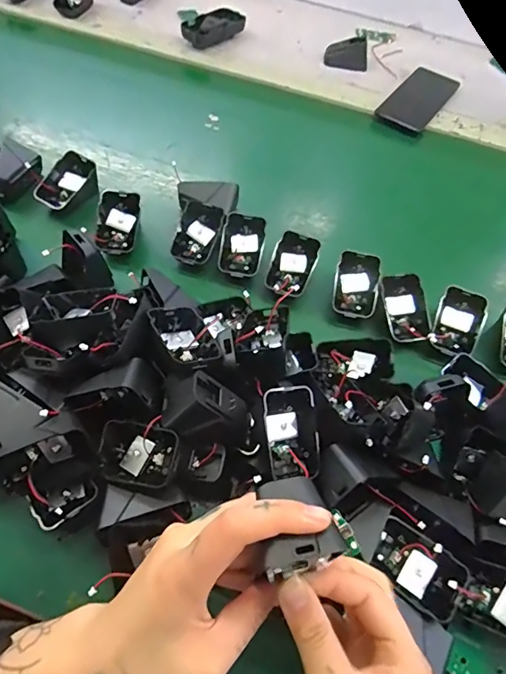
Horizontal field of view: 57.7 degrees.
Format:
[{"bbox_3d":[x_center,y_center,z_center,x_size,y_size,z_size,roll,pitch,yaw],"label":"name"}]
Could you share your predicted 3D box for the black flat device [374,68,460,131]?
[{"bbox_3d":[0.250,-0.360,0.693,0.074,0.009,0.164,34,61,14],"label":"black flat device"}]

